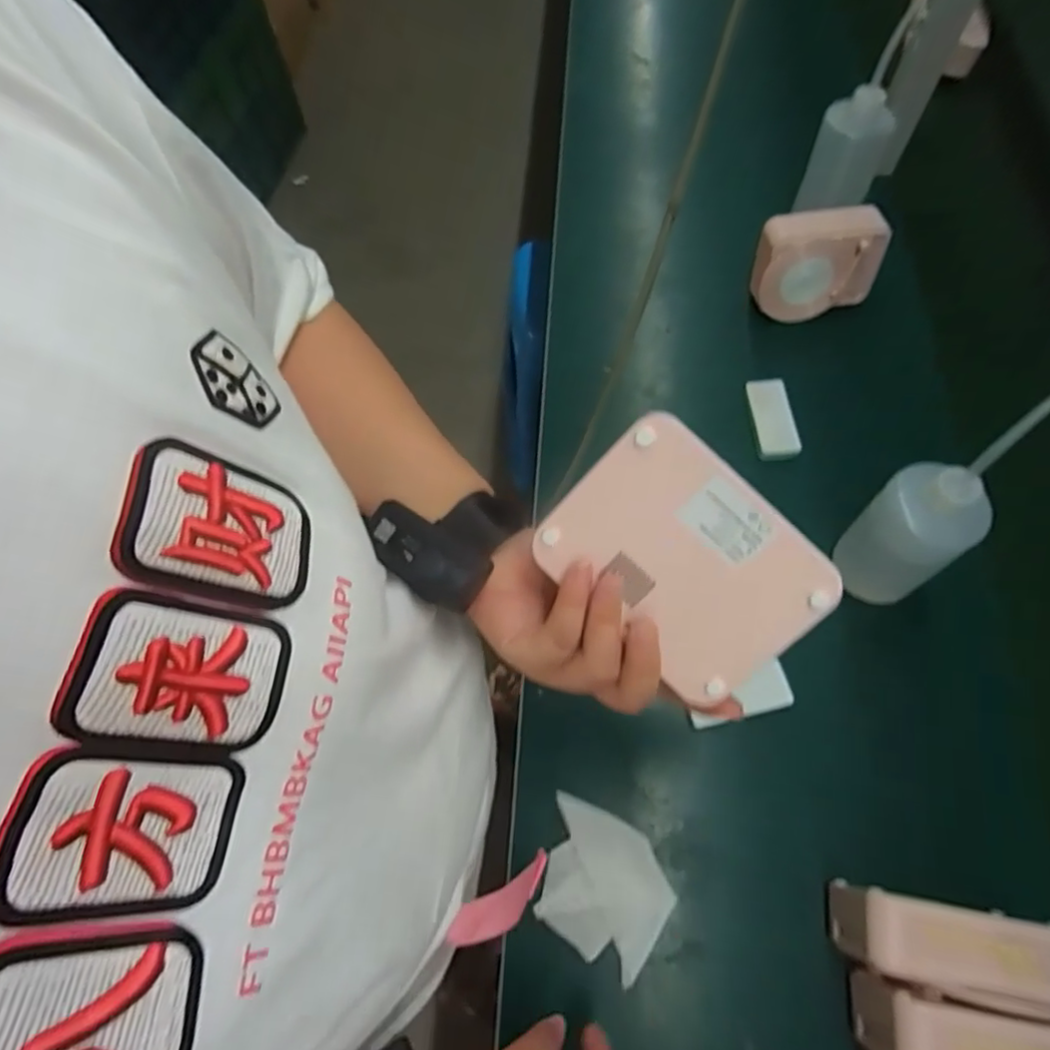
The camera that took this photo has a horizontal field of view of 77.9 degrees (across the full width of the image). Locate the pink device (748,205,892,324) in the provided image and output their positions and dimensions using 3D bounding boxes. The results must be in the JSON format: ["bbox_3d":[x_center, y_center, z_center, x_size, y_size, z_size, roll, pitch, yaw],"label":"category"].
[{"bbox_3d":[0.323,-0.283,0.734,0.129,0.129,0.068,5,65,6],"label":"pink device"}]

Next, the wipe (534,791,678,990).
[{"bbox_3d":[0.060,0.290,0.526,0.112,0.012,0.096,31,70,17],"label":"wipe"}]

